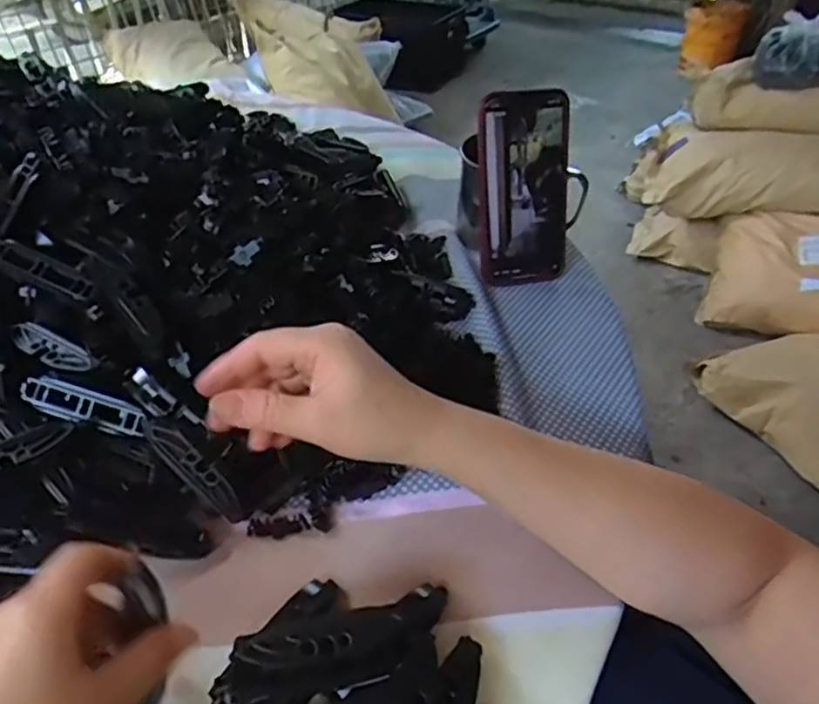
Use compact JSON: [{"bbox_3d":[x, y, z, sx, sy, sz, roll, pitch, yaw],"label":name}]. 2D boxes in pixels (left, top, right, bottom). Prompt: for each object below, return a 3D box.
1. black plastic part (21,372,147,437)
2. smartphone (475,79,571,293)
[{"bbox_3d":[-0.187,0.031,0.383,0.073,0.014,0.017,19,42,-3],"label":"black plastic part"},{"bbox_3d":[0.096,-0.136,0.554,0.074,0.158,0.017,-5,21,-5],"label":"smartphone"}]

